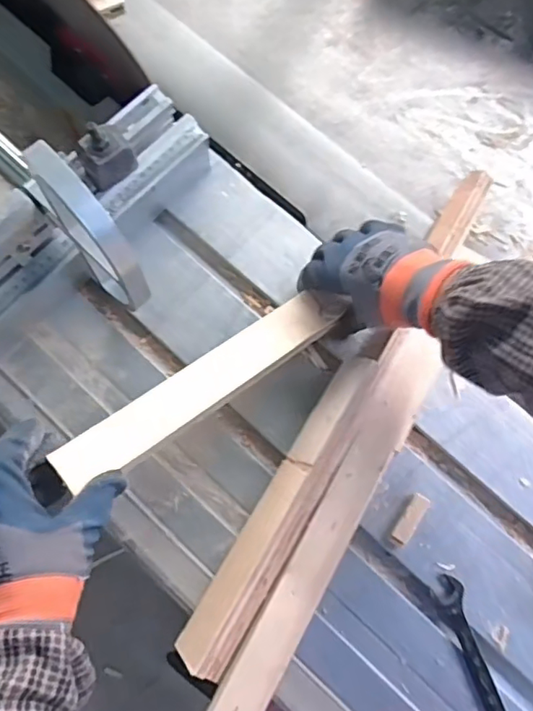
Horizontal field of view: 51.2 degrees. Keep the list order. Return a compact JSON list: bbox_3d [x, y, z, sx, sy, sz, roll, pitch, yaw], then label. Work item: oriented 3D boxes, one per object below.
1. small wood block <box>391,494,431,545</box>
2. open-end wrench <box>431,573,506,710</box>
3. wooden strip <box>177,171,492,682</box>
[{"bbox_3d":[0.134,0.152,0.518,0.016,0.010,0.049,34,77,8],"label":"small wood block"},{"bbox_3d":[0.188,0.279,0.481,0.032,0.009,0.172,-20,76,-6],"label":"open-end wrench"},{"bbox_3d":[0.075,0.041,0.512,0.042,0.037,0.514,31,79,7],"label":"wooden strip"}]

